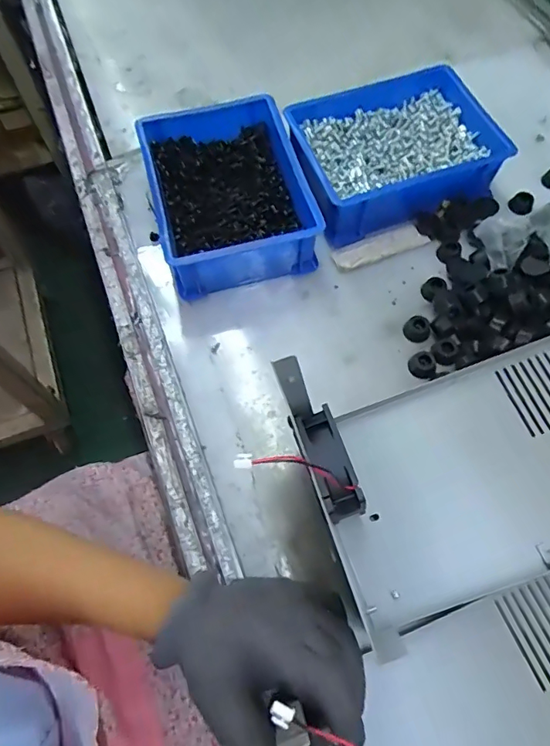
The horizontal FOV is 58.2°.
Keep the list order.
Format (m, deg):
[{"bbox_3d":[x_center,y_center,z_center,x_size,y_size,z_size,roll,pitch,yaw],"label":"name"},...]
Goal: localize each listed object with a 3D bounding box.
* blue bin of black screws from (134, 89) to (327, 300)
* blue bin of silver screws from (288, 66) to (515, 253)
[{"bbox_3d":[-0.047,-0.182,0.503,0.146,0.071,0.194,-14,66,-5],"label":"blue bin of black screws"},{"bbox_3d":[0.122,-0.233,0.522,0.201,0.063,0.154,-18,66,-7],"label":"blue bin of silver screws"}]

